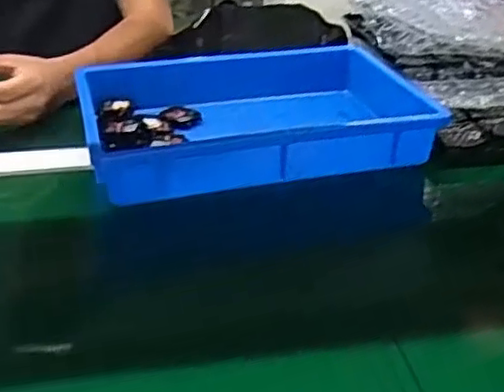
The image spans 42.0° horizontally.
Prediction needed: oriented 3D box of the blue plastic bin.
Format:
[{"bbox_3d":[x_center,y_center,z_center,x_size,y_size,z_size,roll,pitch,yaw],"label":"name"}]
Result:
[{"bbox_3d":[-0.003,-0.098,0.769,0.377,0.071,0.251,-8,32,-14],"label":"blue plastic bin"}]

